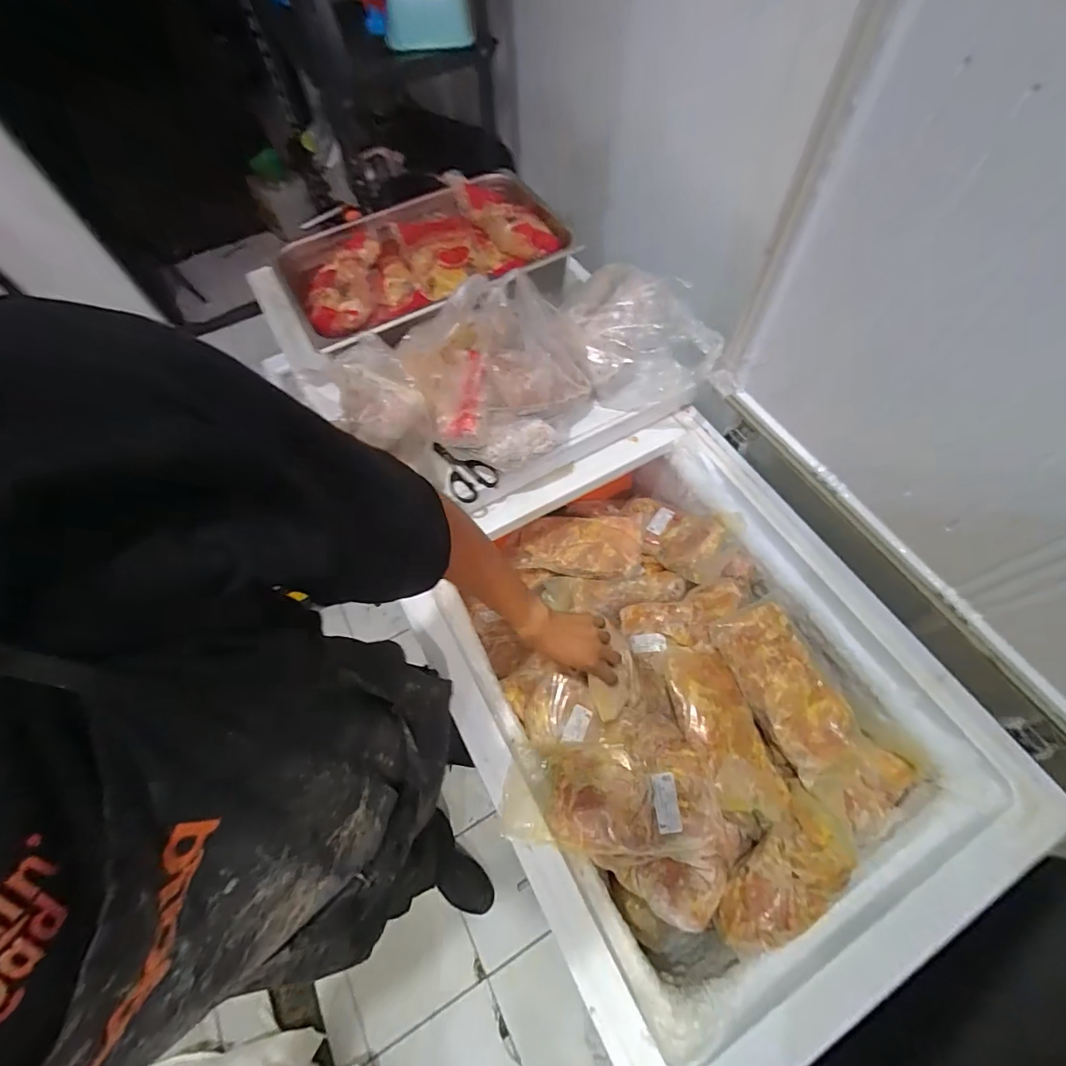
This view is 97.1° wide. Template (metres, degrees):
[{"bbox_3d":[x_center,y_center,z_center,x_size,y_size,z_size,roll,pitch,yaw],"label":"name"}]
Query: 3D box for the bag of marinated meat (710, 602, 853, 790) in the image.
[{"bbox_3d":[0.400,0.240,0.741,0.121,0.039,0.249,-25,67,-8],"label":"bag of marinated meat"}]

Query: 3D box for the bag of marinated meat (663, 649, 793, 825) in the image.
[{"bbox_3d":[0.290,0.302,0.733,0.125,0.055,0.267,-18,66,-6],"label":"bag of marinated meat"}]

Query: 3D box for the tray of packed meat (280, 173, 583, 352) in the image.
[{"bbox_3d":[-0.204,-0.534,0.912,0.533,0.065,0.330,-31,68,-11],"label":"tray of packed meat"}]

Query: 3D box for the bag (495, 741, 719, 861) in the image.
[{"bbox_3d":[0.105,0.377,0.663,0.282,0.090,0.145,-2,65,2],"label":"bag"}]

